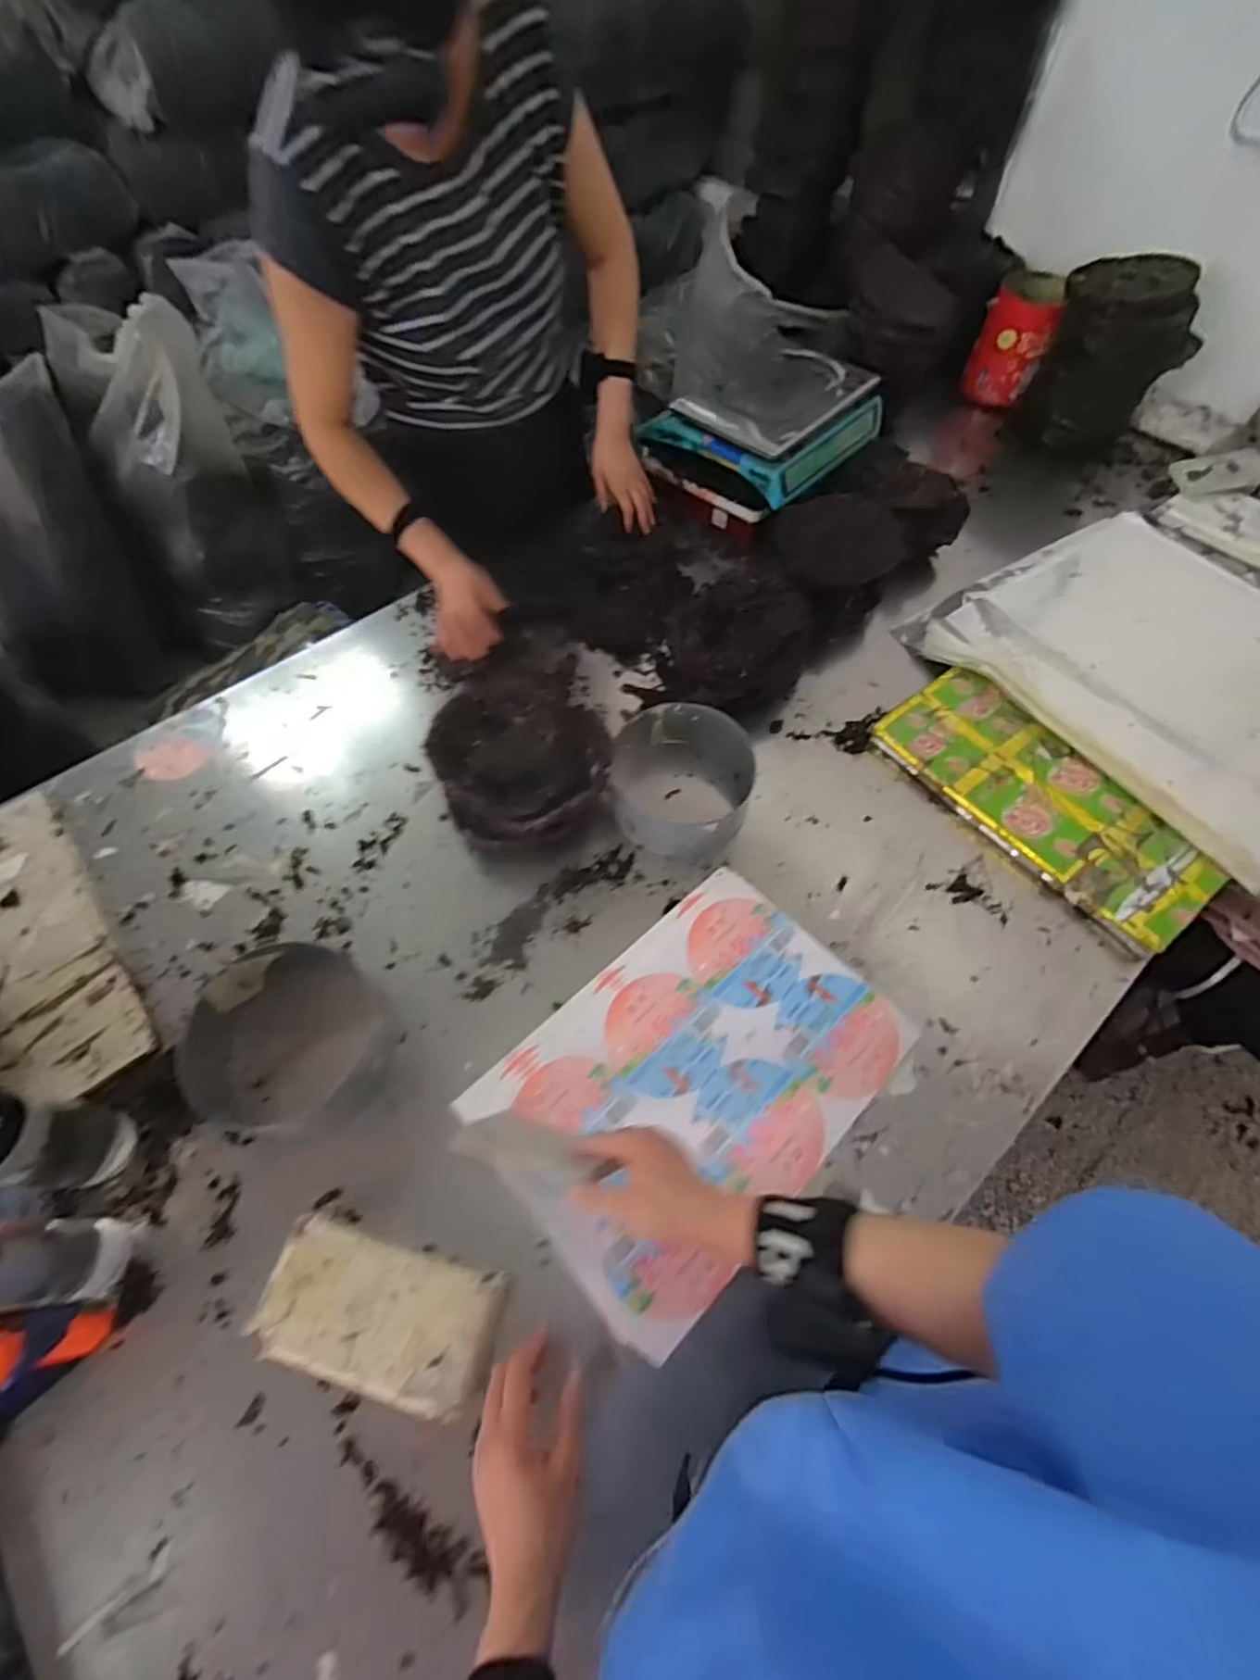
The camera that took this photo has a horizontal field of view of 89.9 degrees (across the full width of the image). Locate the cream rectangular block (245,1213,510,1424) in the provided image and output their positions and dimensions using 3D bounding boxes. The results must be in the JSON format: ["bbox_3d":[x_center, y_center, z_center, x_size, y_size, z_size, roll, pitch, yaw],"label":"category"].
[{"bbox_3d":[-0.223,0.427,0.572,0.201,0.056,0.104,14,61,7],"label":"cream rectangular block"}]

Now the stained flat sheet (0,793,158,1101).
[{"bbox_3d":[-0.715,0.120,0.752,0.152,0.028,0.432,-38,68,-19],"label":"stained flat sheet"}]

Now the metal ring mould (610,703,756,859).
[{"bbox_3d":[0.072,-0.082,0.869,0.191,0.080,0.208,0,62,0],"label":"metal ring mould"}]

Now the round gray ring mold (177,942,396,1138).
[{"bbox_3d":[-0.358,0.207,0.681,0.196,0.073,0.199,0,62,0],"label":"round gray ring mold"}]

